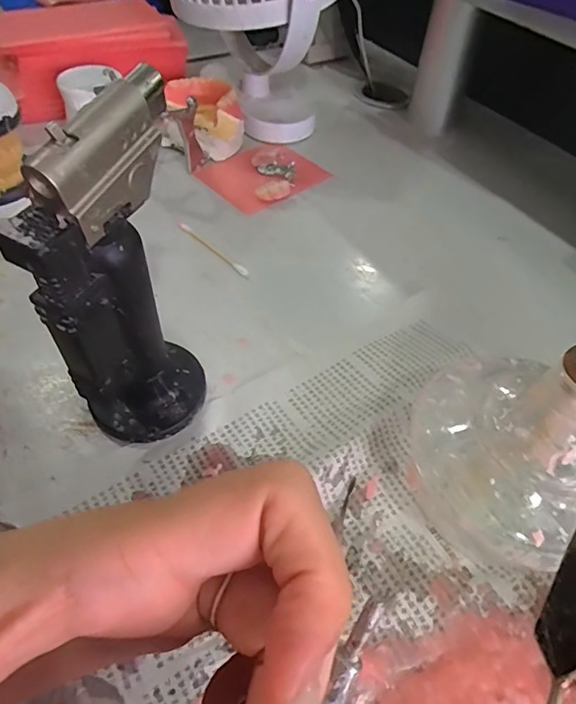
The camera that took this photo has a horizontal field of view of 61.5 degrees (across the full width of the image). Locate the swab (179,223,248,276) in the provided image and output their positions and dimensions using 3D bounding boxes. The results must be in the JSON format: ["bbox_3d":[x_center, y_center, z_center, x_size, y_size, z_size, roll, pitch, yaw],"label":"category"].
[{"bbox_3d":[-0.054,-0.074,0.339,0.007,0.005,0.069,-33,59,-29],"label":"swab"}]

